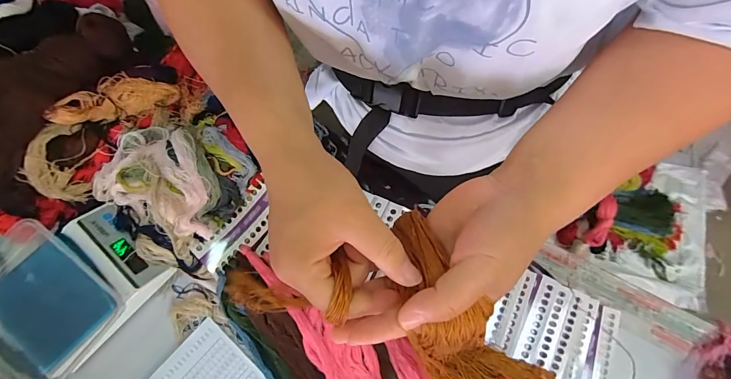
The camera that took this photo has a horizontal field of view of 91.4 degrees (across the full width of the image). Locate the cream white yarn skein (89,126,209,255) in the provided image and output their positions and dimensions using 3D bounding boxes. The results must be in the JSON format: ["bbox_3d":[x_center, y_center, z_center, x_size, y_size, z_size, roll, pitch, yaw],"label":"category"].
[{"bbox_3d":[-0.359,-0.016,0.646,0.237,0.040,0.180,30,76,9],"label":"cream white yarn skein"}]

